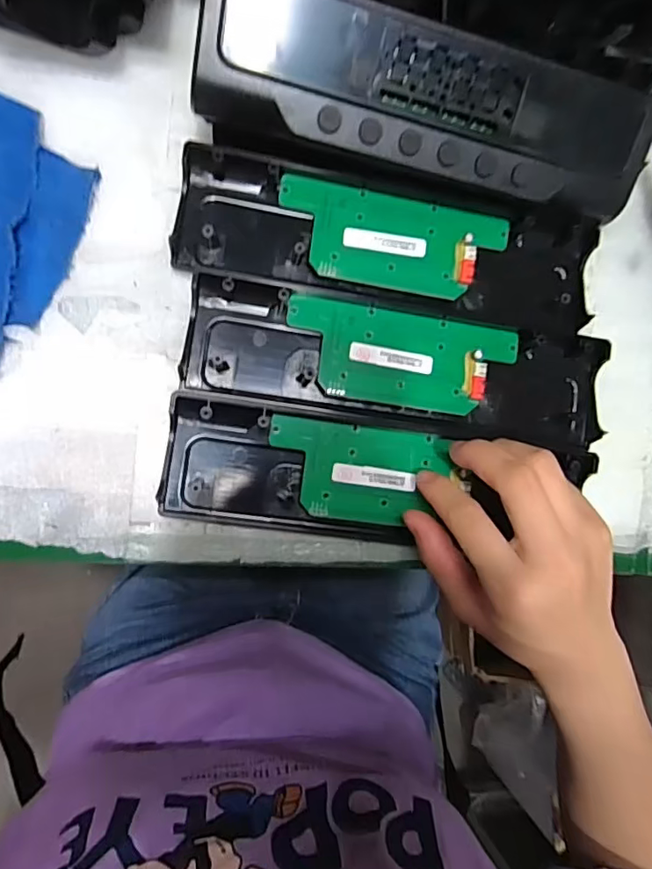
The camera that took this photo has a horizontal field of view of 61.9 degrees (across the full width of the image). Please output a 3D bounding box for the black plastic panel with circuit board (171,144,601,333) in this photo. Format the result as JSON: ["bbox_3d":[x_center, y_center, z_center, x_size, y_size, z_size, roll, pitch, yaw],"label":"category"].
[{"bbox_3d":[0.041,-0.113,0.315,0.245,0.021,0.066,8,86,-7],"label":"black plastic panel with circuit board"}]

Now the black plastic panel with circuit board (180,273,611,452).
[{"bbox_3d":[0.046,-0.040,0.317,0.244,0.014,0.070,8,86,-7],"label":"black plastic panel with circuit board"}]

